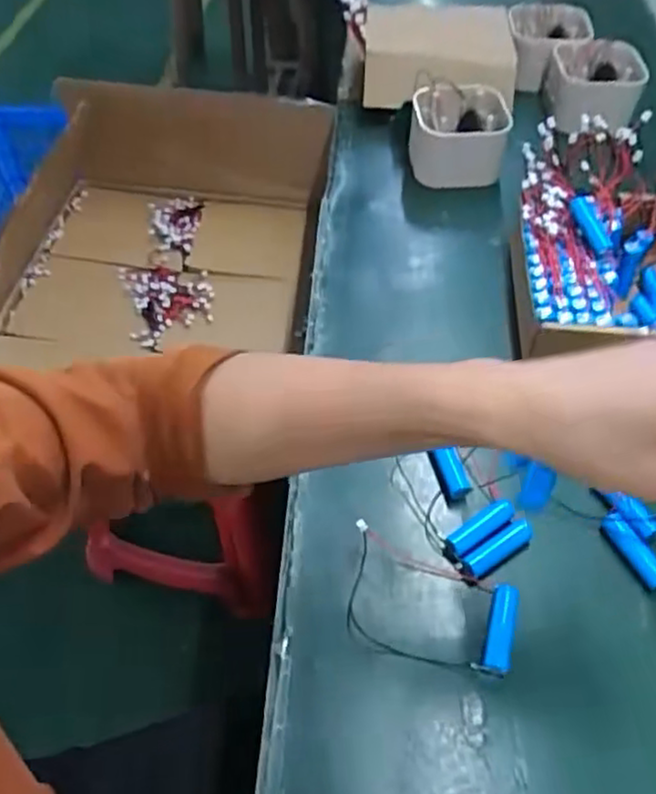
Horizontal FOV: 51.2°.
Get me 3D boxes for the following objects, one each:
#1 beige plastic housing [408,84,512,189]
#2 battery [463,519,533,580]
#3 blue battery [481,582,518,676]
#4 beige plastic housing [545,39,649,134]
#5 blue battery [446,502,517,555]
[{"bbox_3d":[0.129,-0.265,0.686,0.092,0.065,0.088,6,51,4],"label":"beige plastic housing"},{"bbox_3d":[0.109,0.098,0.439,0.051,0.014,0.014,-28,58,-21],"label":"battery"},{"bbox_3d":[0.102,0.137,0.405,0.016,0.016,0.049,14,53,9],"label":"blue battery"},{"bbox_3d":[0.284,-0.332,0.735,0.091,0.058,0.111,8,53,4],"label":"beige plastic housing"},{"bbox_3d":[0.100,0.087,0.447,0.049,0.015,0.015,-27,58,-21],"label":"blue battery"}]

